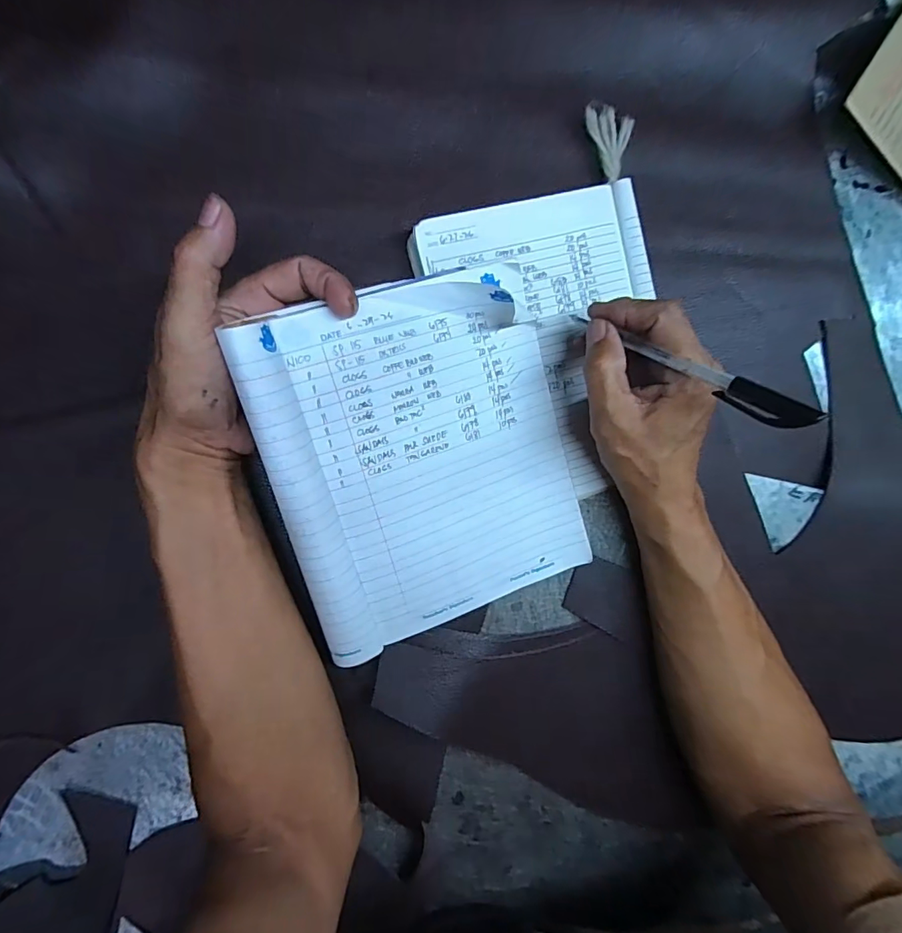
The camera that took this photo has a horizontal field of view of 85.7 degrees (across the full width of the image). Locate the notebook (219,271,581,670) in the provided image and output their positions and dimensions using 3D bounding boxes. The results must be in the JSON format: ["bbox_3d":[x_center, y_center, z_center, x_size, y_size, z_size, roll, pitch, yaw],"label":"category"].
[{"bbox_3d":[-0.009,0.001,0.293,0.187,0.025,0.209,-18,108,-19],"label":"notebook"}]

